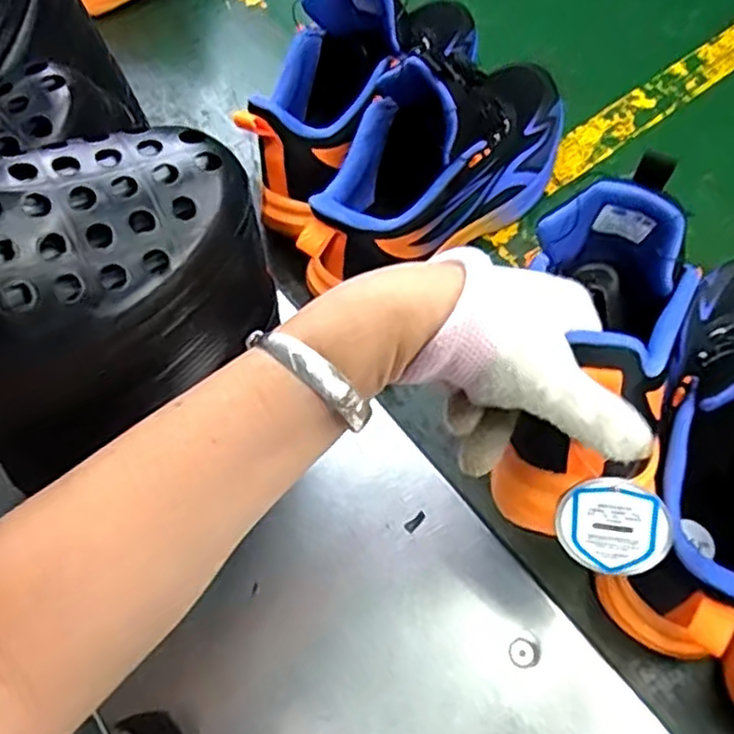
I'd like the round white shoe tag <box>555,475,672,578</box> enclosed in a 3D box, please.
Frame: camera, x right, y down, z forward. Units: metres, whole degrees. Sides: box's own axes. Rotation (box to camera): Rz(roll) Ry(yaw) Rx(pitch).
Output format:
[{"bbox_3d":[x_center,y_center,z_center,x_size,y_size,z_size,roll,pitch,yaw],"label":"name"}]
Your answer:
[{"bbox_3d":[0.110,0.072,0.314,0.046,0.049,0.004,-10,16,23],"label":"round white shoe tag"}]

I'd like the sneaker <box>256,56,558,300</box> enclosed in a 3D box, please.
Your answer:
[{"bbox_3d":[0.053,-0.153,0.492,0.254,0.128,0.102,-30,66,-11],"label":"sneaker"}]

